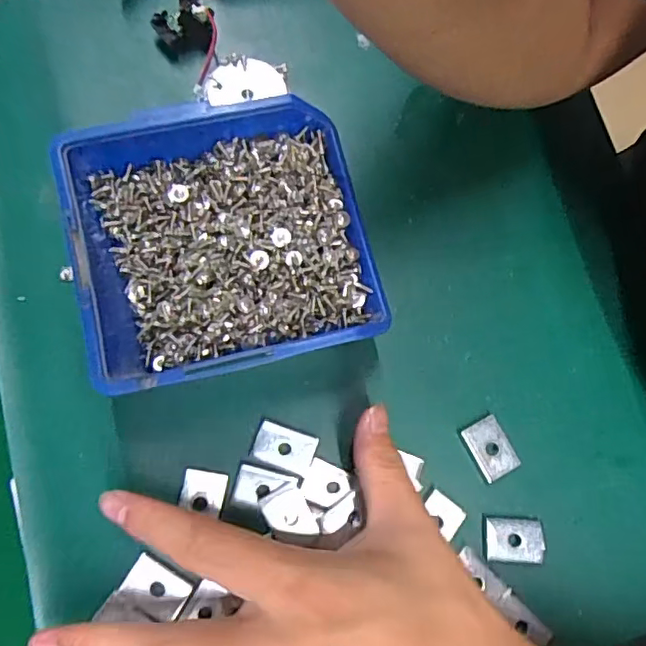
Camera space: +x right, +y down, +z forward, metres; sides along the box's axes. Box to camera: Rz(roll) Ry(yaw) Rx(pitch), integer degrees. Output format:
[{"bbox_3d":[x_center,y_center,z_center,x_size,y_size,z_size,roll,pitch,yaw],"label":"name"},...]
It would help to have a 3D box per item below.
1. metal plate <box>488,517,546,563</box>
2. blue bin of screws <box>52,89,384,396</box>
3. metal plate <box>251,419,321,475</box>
[{"bbox_3d":[0.092,0.103,0.265,0.027,0.004,0.020,4,77,-4],"label":"metal plate"},{"bbox_3d":[-0.044,-0.033,0.258,0.124,0.061,0.117,-13,78,-9],"label":"blue bin of screws"},{"bbox_3d":[-0.019,0.059,0.267,0.029,0.004,0.019,20,76,0],"label":"metal plate"}]

